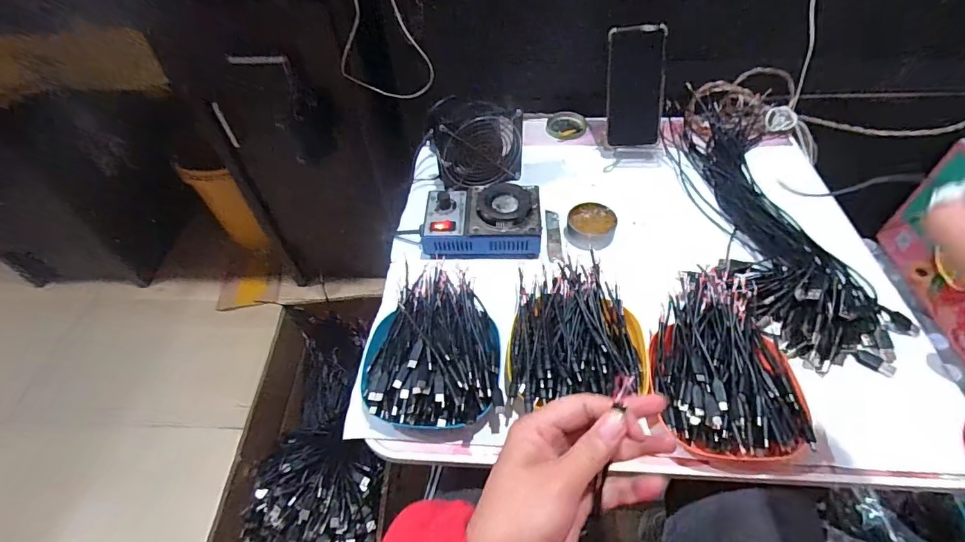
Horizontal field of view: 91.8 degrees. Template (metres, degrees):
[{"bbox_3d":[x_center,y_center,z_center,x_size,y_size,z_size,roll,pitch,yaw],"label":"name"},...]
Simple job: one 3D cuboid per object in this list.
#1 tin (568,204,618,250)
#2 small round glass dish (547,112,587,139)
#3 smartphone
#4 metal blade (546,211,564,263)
[{"bbox_3d":[0.145,-0.058,0.621,0.062,0.027,0.066,-2,51,2],"label":"tin"},{"bbox_3d":[0.144,-0.249,0.797,0.065,0.009,0.072,1,51,5],"label":"small round glass dish"},{"bbox_3d":[0.229,-0.272,0.698,0.080,0.166,0.012,0,23,12],"label":"smartphone"},{"bbox_3d":[0.096,-0.047,0.631,0.019,0.004,0.086,3,57,-6],"label":"metal blade"}]

